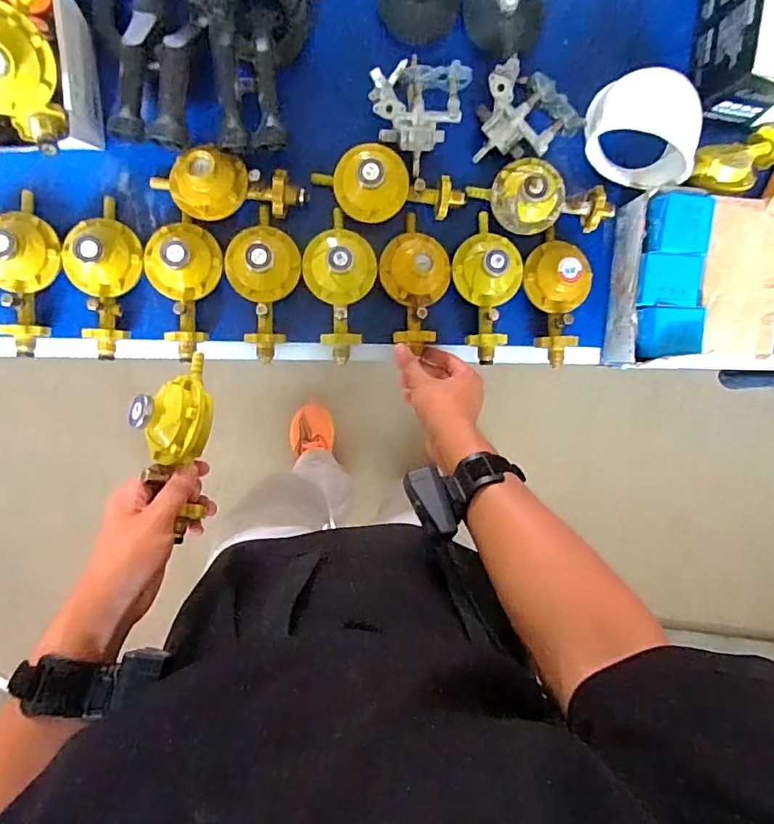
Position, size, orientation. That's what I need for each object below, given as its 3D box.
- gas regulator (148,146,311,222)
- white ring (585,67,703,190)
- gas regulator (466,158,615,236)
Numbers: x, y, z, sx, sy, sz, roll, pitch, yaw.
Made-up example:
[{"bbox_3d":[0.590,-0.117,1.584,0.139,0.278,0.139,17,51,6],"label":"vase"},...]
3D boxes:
[{"bbox_3d":[-0.177,-0.250,0.589,0.170,0.049,0.073,-6,97,-5],"label":"gas regulator"},{"bbox_3d":[0.297,-0.325,0.622,0.133,0.077,0.118,20,85,24],"label":"white ring"},{"bbox_3d":[0.186,-0.253,0.614,0.169,0.045,0.084,-4,97,-5],"label":"gas regulator"}]

